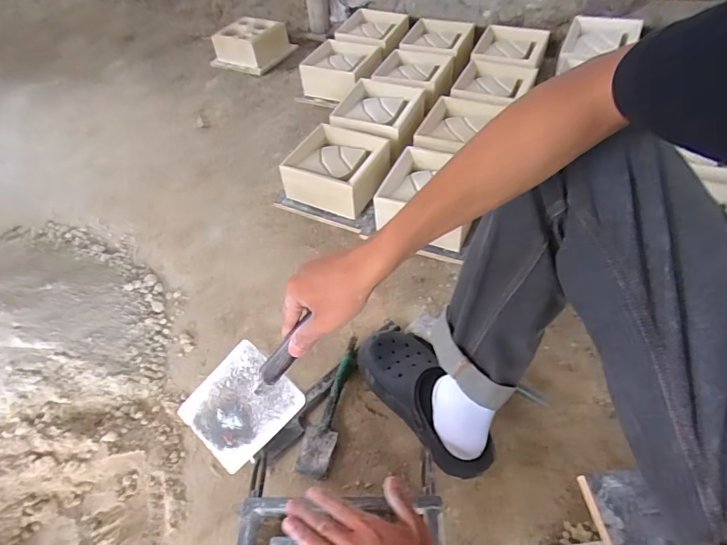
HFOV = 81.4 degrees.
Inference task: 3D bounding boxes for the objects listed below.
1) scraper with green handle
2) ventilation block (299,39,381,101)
[{"bbox_3d":[-0.055,0.218,0.709,0.053,0.024,0.233,9,52,11],"label":"scraper with green handle"},{"bbox_3d":[-0.075,-0.642,1.371,0.224,0.111,0.221,15,54,15],"label":"ventilation block"}]

